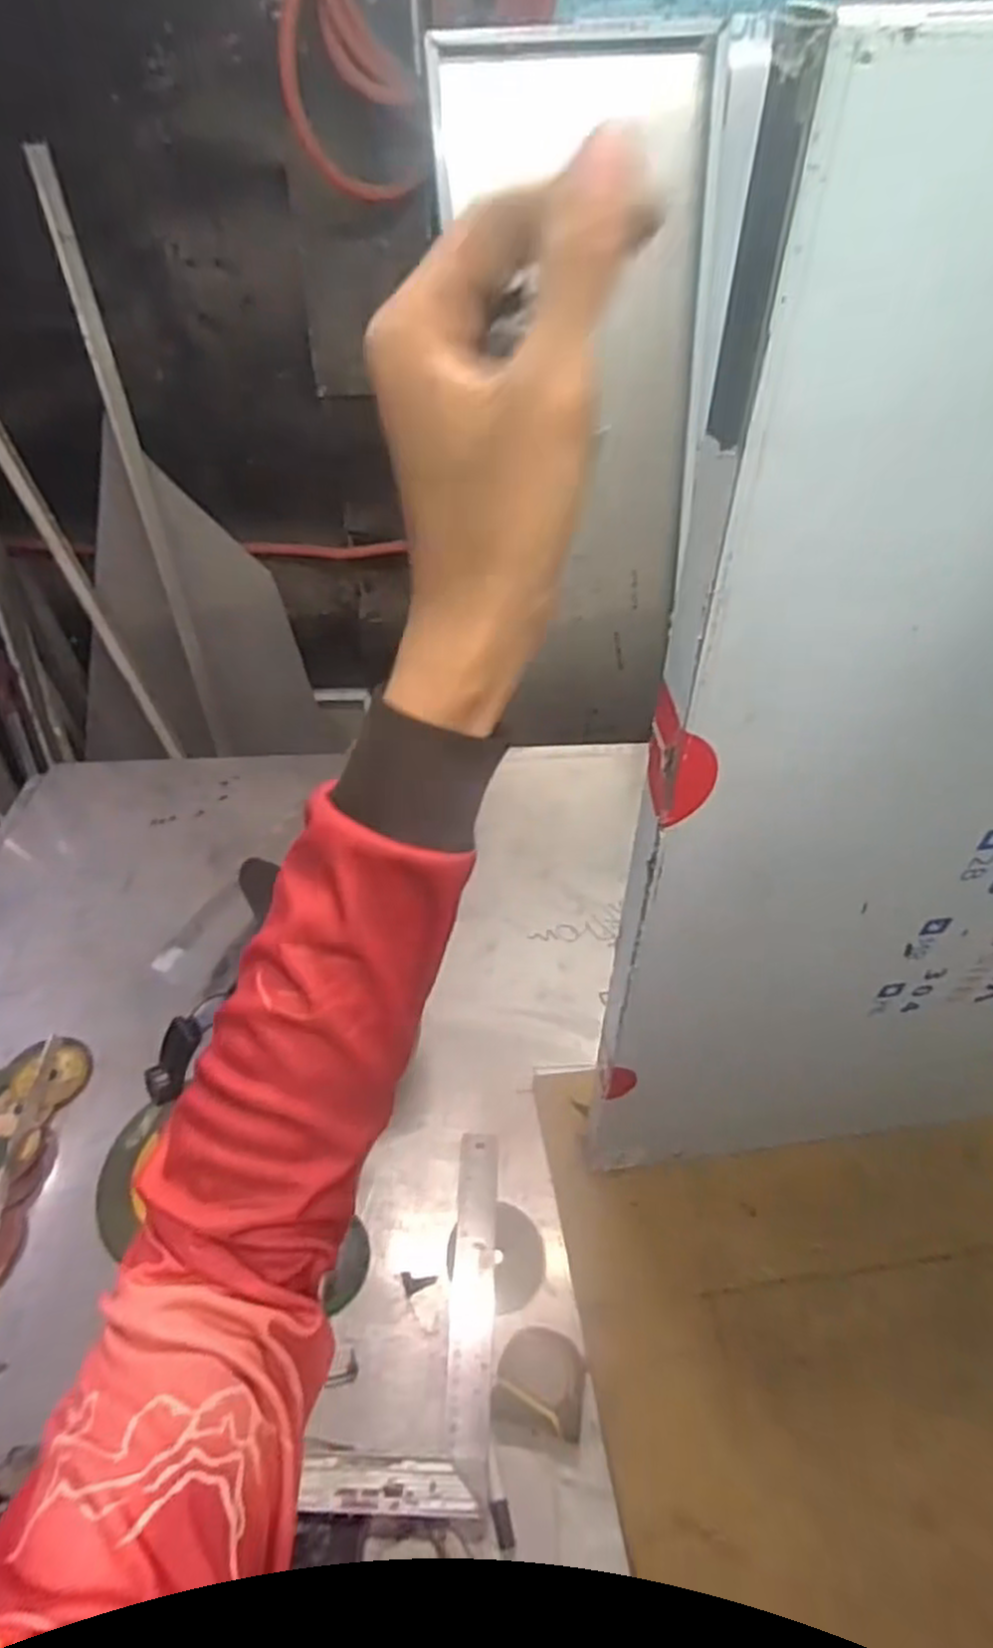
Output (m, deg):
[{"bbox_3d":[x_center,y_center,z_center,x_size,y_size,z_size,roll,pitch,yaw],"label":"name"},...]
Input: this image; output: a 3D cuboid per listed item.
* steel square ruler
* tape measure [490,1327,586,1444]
[{"bbox_3d":[-0.070,0.430,0.704,0.138,0.027,0.308,0,43,3],"label":"steel square ruler"},{"bbox_3d":[0.036,0.470,0.644,0.077,0.039,0.076,1,43,5],"label":"tape measure"}]

